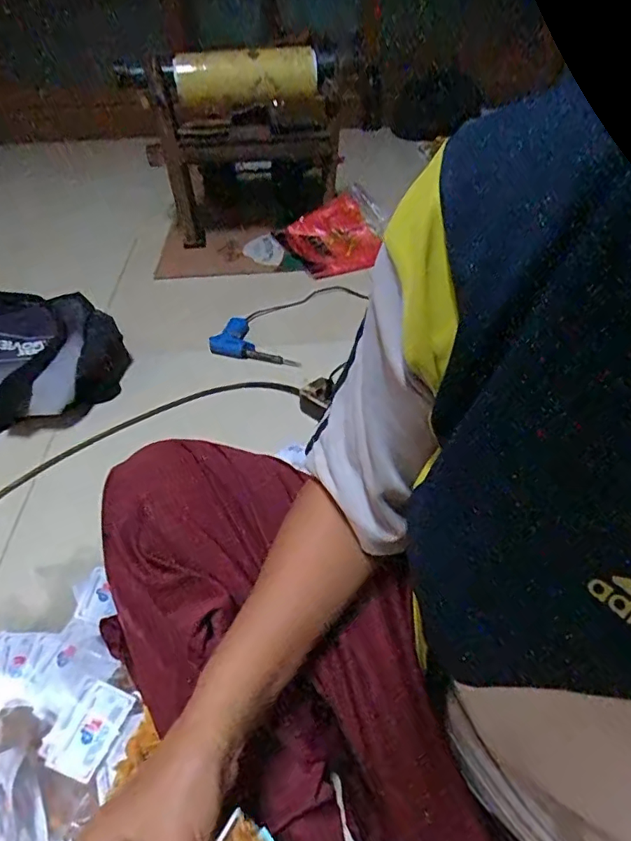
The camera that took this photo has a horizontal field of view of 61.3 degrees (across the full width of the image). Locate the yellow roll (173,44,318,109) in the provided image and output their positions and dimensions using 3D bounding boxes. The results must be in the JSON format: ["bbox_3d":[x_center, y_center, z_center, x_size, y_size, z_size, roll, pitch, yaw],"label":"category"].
[{"bbox_3d":[-0.141,-0.745,1.148,0.085,0.105,0.425,23,45,27],"label":"yellow roll"}]

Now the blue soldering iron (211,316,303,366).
[{"bbox_3d":[-0.127,-0.126,0.981,0.105,0.039,0.193,-28,46,-29],"label":"blue soldering iron"}]

